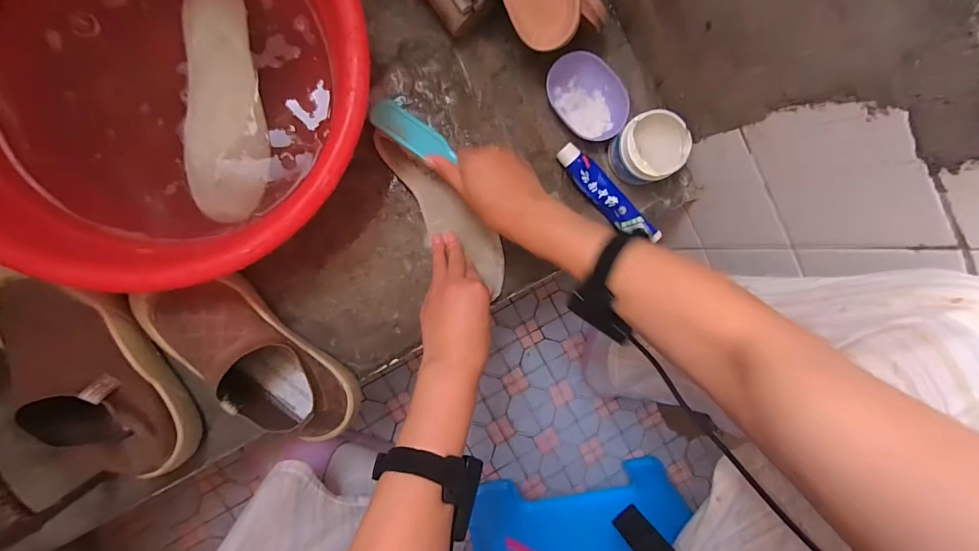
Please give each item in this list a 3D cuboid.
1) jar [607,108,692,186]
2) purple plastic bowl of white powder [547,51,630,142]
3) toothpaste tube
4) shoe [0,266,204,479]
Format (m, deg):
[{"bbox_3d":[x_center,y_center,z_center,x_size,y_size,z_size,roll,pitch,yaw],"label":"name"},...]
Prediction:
[{"bbox_3d":[0.188,-0.150,0.511,0.074,0.051,0.074,-1,93,-9],"label":"jar"},{"bbox_3d":[0.121,-0.218,0.525,0.084,0.029,0.107,-42,98,-4],"label":"purple plastic bowl of white powder"},{"bbox_3d":[0.147,-0.097,0.538,0.162,0.024,0.035,45,86,-9],"label":"toothpaste tube"},{"bbox_3d":[-0.404,0.095,0.426,0.101,0.080,0.255,-36,98,-5],"label":"shoe"}]

